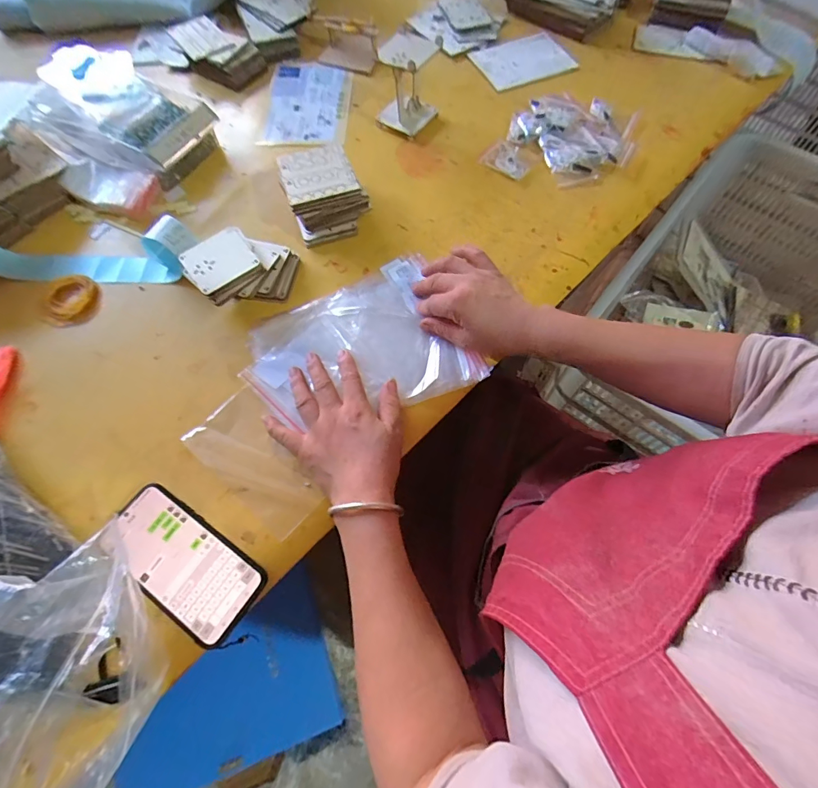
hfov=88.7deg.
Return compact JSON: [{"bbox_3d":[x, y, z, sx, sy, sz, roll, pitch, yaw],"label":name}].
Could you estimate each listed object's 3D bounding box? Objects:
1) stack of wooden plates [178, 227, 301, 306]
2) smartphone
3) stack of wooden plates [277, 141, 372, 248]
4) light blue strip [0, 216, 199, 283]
[{"bbox_3d":[-0.198,-0.151,0.513,0.126,0.050,0.094,-29,69,-11],"label":"stack of wooden plates"},{"bbox_3d":[-0.214,0.159,0.397,0.156,0.015,0.076,32,71,14],"label":"smartphone"},{"bbox_3d":[-0.113,-0.269,0.561,0.097,0.057,0.118,-22,68,-9],"label":"stack of wooden plates"},{"bbox_3d":[-0.411,-0.178,0.526,0.286,0.050,0.066,-3,67,-1],"label":"light blue strip"}]

